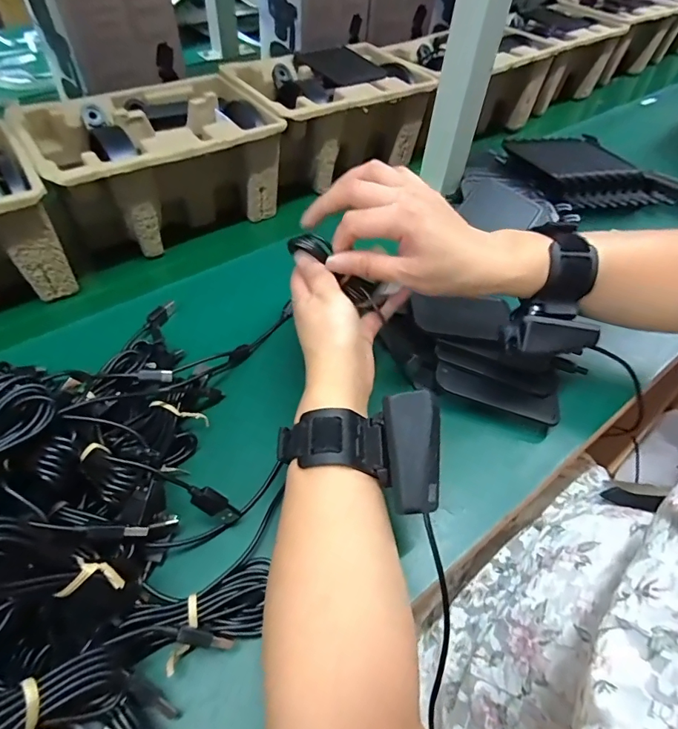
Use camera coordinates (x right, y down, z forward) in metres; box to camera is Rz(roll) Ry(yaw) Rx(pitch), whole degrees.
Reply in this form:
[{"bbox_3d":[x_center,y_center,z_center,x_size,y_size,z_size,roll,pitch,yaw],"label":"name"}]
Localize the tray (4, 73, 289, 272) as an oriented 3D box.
[{"bbox_3d":[-0.182,-0.208,0.460,0.220,0.103,0.141,-32,60,-24],"label":"tray"}]

